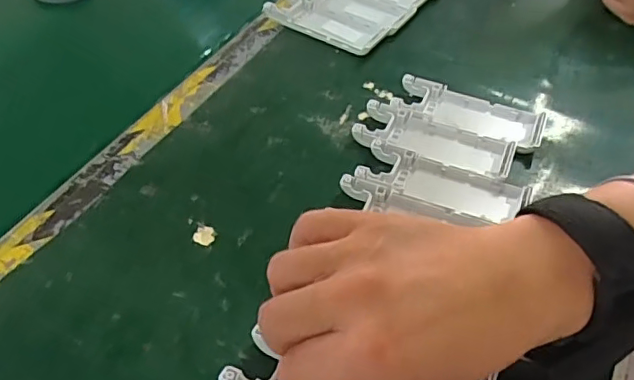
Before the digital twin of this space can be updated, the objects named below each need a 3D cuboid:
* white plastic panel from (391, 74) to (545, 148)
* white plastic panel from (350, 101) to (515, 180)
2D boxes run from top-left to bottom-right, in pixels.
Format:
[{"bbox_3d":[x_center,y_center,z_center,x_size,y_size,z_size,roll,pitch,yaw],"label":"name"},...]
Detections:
[{"bbox_3d":[0.107,-0.055,0.395,0.101,0.012,0.037,17,49,11],"label":"white plastic panel"},{"bbox_3d":[0.079,-0.033,0.380,0.103,0.011,0.041,18,49,13],"label":"white plastic panel"}]

